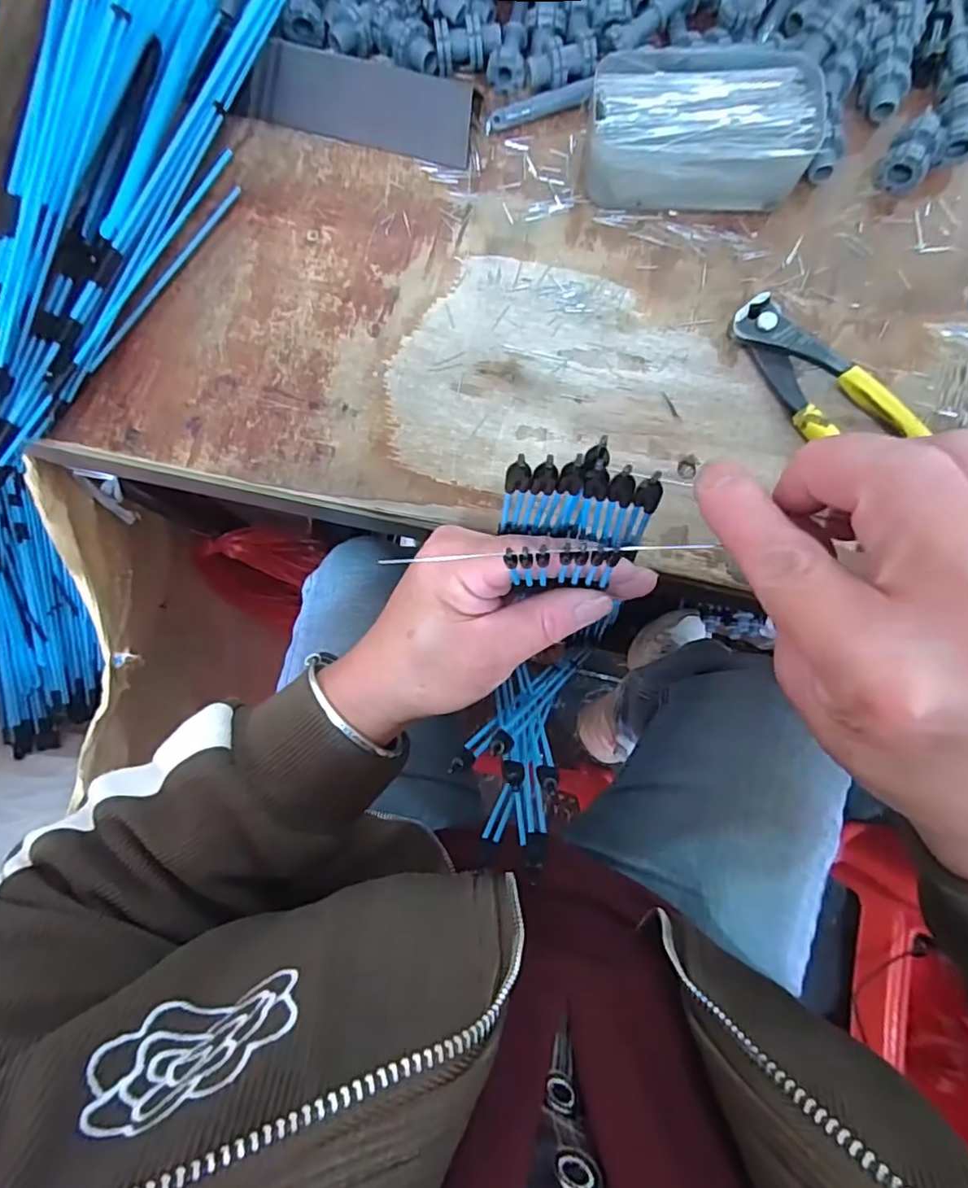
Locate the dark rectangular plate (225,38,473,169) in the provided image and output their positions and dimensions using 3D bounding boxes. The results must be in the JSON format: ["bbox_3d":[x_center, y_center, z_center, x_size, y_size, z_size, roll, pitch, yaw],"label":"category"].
[{"bbox_3d":[-0.071,-0.275,0.333,0.131,0.007,0.038,15,123,3],"label":"dark rectangular plate"}]

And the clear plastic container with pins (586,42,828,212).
[{"bbox_3d":[0.115,-0.254,0.323,0.117,0.034,0.078,-2,81,1],"label":"clear plastic container with pins"}]

